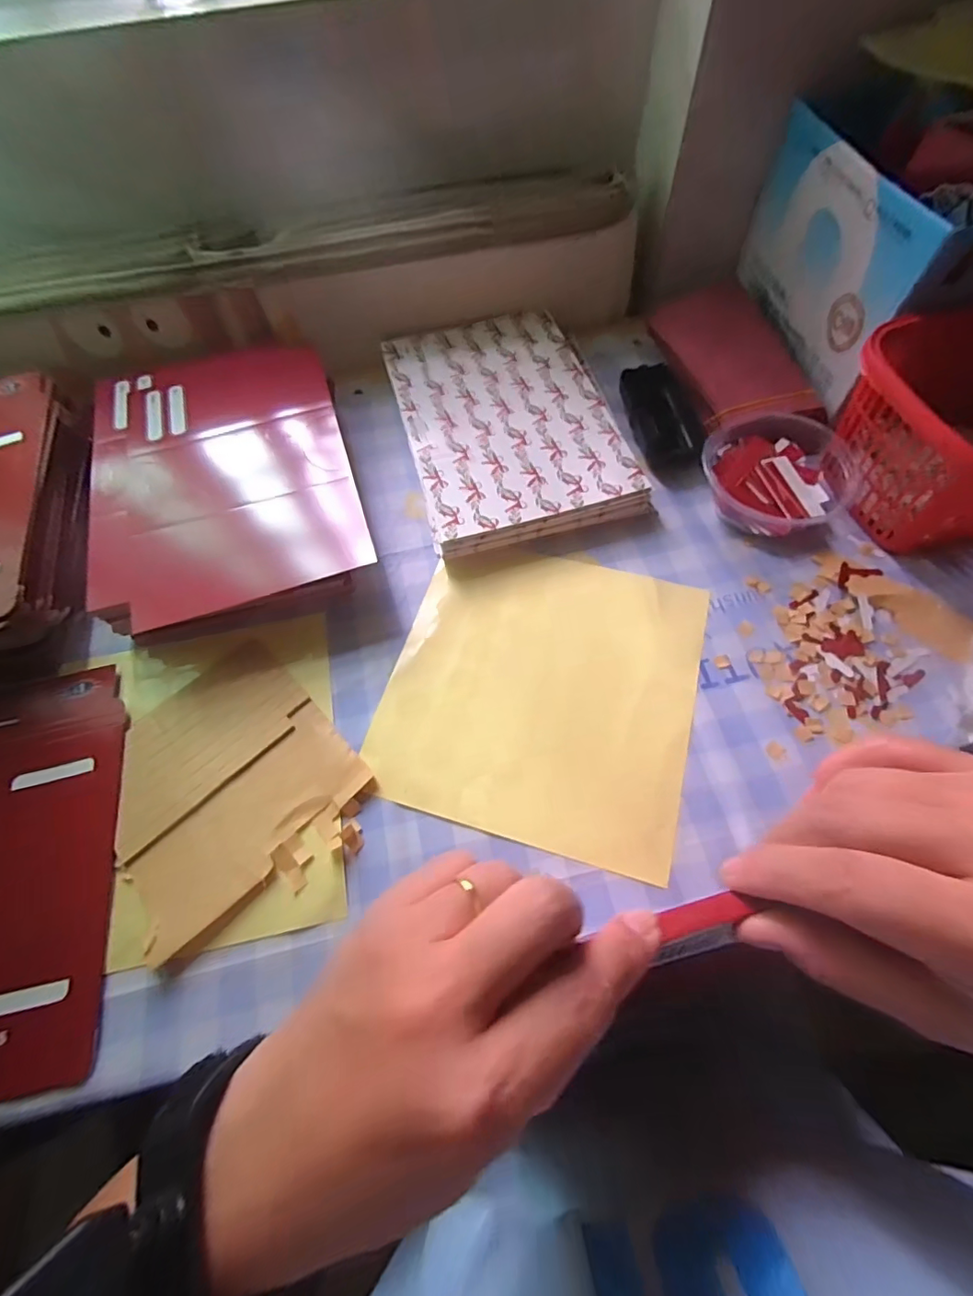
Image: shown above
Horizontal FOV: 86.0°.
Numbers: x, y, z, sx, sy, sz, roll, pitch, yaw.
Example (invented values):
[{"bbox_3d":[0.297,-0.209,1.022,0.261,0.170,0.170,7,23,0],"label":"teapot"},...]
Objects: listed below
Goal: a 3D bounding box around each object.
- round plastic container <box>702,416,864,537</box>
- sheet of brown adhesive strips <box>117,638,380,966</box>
[{"bbox_3d":[0.235,-0.139,0.426,0.117,0.043,0.104,-3,63,1],"label":"round plastic container"},{"bbox_3d":[-0.175,0.090,0.352,0.151,0.010,0.169,-38,67,-15],"label":"sheet of brown adhesive strips"}]

